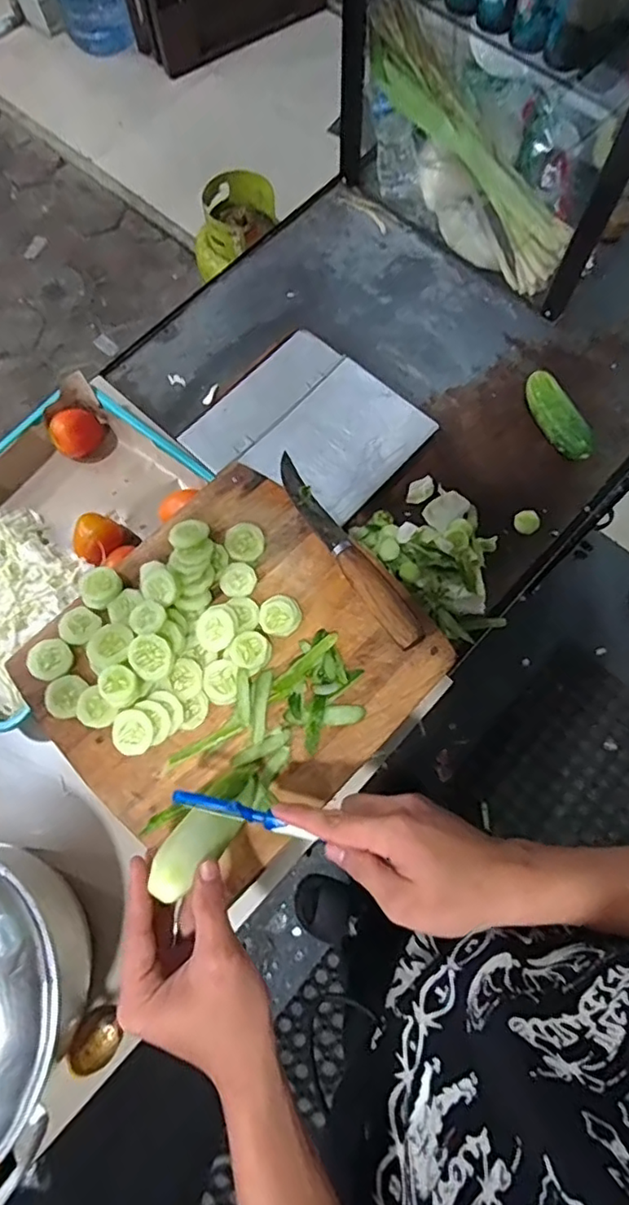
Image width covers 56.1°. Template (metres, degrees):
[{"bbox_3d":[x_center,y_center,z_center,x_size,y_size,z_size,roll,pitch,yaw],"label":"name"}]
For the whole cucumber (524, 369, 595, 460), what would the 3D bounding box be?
[{"bbox_3d":[0.296,-0.227,0.723,0.034,0.048,0.120,-22,74,-6],"label":"whole cucumber"}]

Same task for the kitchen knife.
[{"bbox_3d":[0.024,-0.050,0.523,0.030,0.027,0.214,-34,75,-9],"label":"kitchen knife"}]

